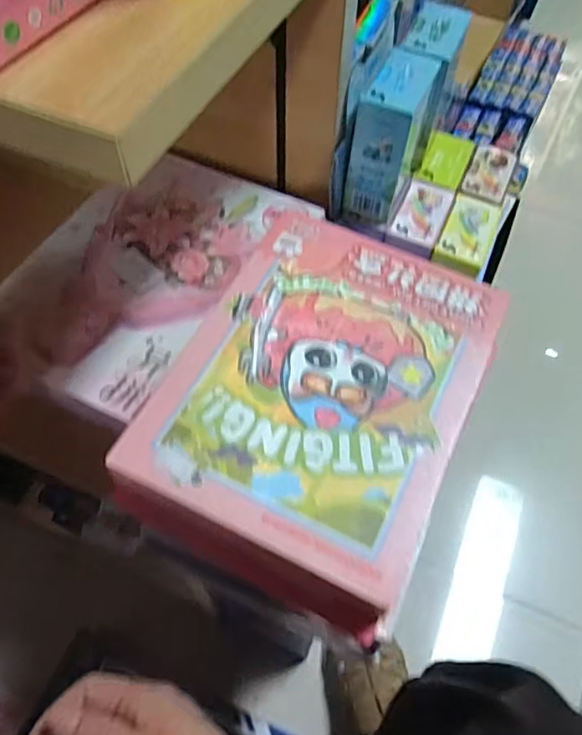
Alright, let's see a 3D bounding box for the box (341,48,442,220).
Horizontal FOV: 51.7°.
[{"bbox_3d":[0.089,-0.202,0.524,0.047,0.114,0.096,23,60,13],"label":"box"}]

